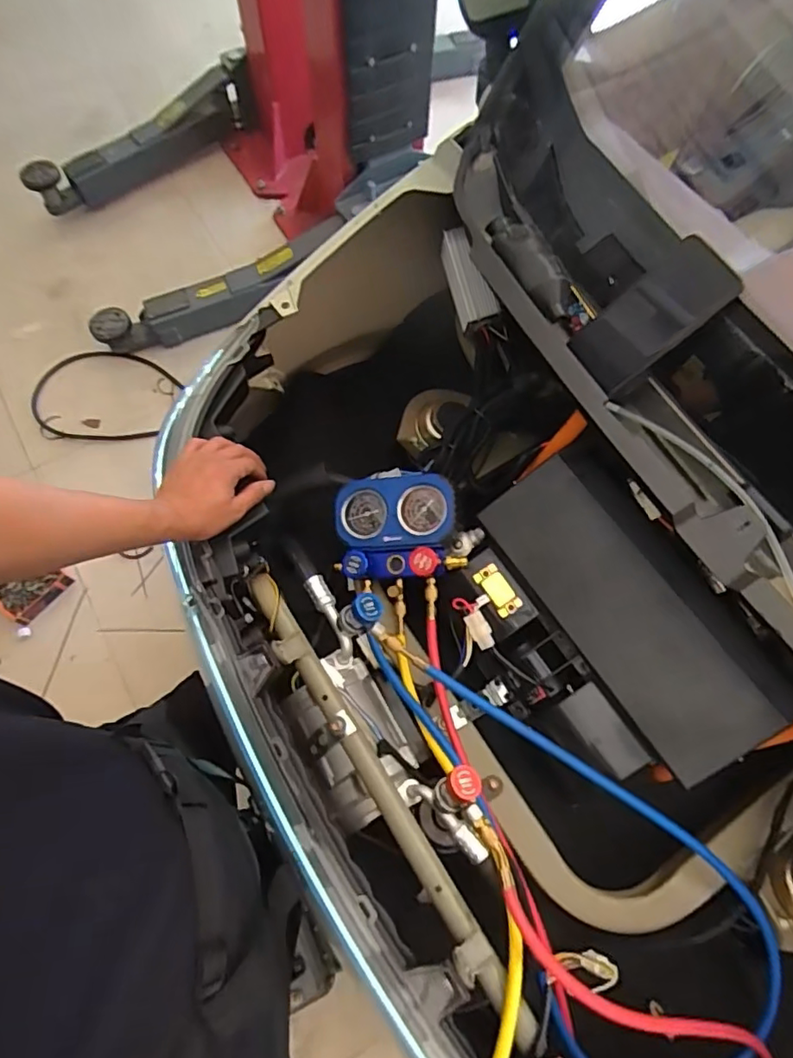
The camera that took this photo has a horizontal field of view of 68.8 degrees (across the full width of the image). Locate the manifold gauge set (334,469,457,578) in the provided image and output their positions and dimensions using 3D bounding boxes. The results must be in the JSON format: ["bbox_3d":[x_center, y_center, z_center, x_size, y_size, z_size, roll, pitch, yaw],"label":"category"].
[{"bbox_3d":[-0.001,-0.003,0.708,0.149,0.060,0.124,-4,82,16],"label":"manifold gauge set"}]

